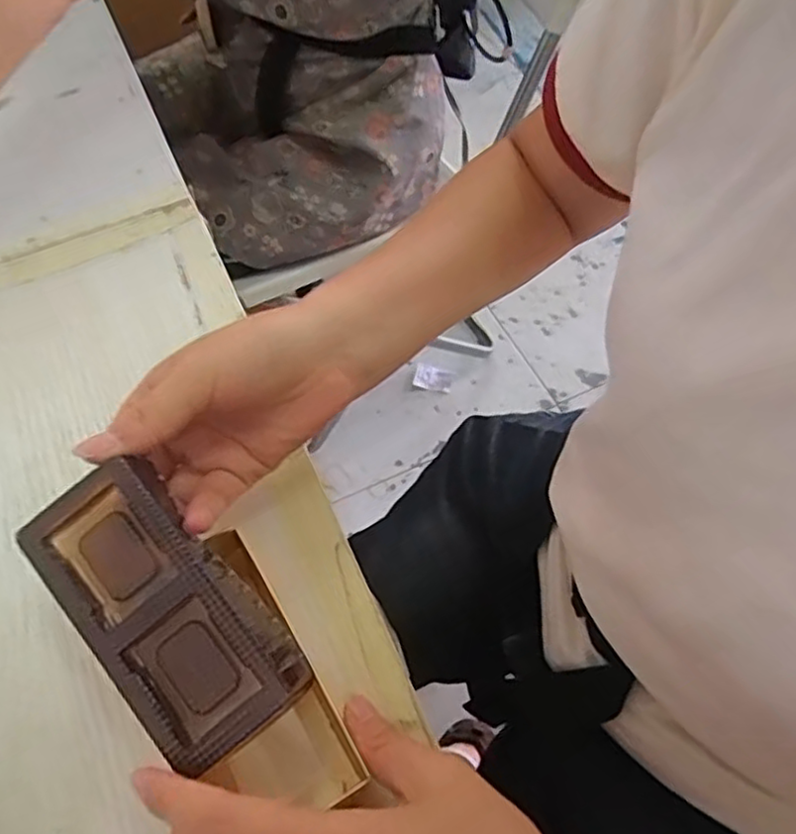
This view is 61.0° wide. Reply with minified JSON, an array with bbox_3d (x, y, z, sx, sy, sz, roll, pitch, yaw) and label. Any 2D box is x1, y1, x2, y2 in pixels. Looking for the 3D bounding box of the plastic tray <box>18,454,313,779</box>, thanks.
[{"bbox_3d":[-0.086,0.070,0.246,0.055,0.019,0.108,-40,83,-21],"label":"plastic tray"}]

